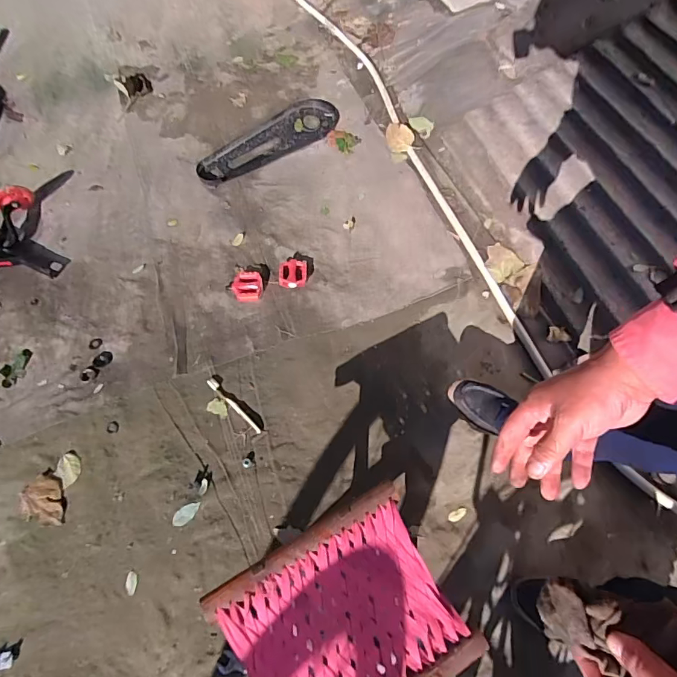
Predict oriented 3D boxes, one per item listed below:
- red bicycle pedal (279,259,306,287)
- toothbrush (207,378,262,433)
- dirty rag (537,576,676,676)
[{"bbox_3d":[-0.123,-0.177,1.197,0.073,0.028,0.076,-1,63,-5],"label":"red bicycle pedal"},{"bbox_3d":[-0.249,0.158,1.044,0.179,0.012,0.018,42,68,16],"label":"toothbrush"},{"bbox_3d":[0.235,0.228,0.356,0.132,0.025,0.056,-1,62,8],"label":"dirty rag"}]

